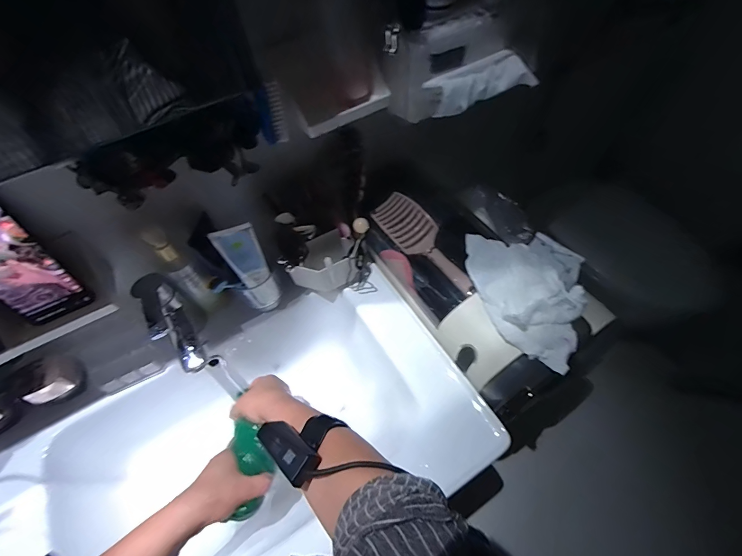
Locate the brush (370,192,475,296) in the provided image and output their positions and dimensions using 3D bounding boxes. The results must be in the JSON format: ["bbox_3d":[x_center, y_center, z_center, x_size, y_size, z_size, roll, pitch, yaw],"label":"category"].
[{"bbox_3d":[0.090,-0.057,0.594,0.069,0.030,0.213,-37,74,-18],"label":"brush"}]

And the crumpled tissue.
[{"bbox_3d":[0.203,0.015,0.500,0.182,0.040,0.169,25,63,19],"label":"crumpled tissue"}]

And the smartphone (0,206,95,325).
[{"bbox_3d":[-0.419,-0.011,0.419,0.080,0.163,0.014,-26,46,-14],"label":"smartphone"}]

